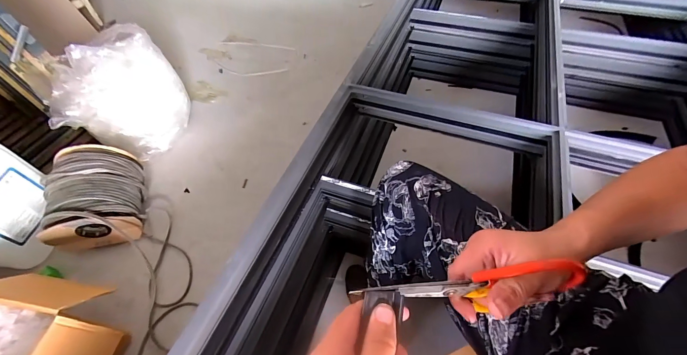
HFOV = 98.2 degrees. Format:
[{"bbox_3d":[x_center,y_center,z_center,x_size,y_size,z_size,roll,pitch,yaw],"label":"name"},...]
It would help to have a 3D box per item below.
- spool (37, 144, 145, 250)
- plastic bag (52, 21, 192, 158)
[{"bbox_3d":[-0.827,0.066,0.995,0.246,0.225,0.282,-13,58,-8],"label":"spool"},{"bbox_3d":[-0.873,-0.327,1.198,0.358,0.362,0.353,-4,57,-2],"label":"plastic bag"}]

